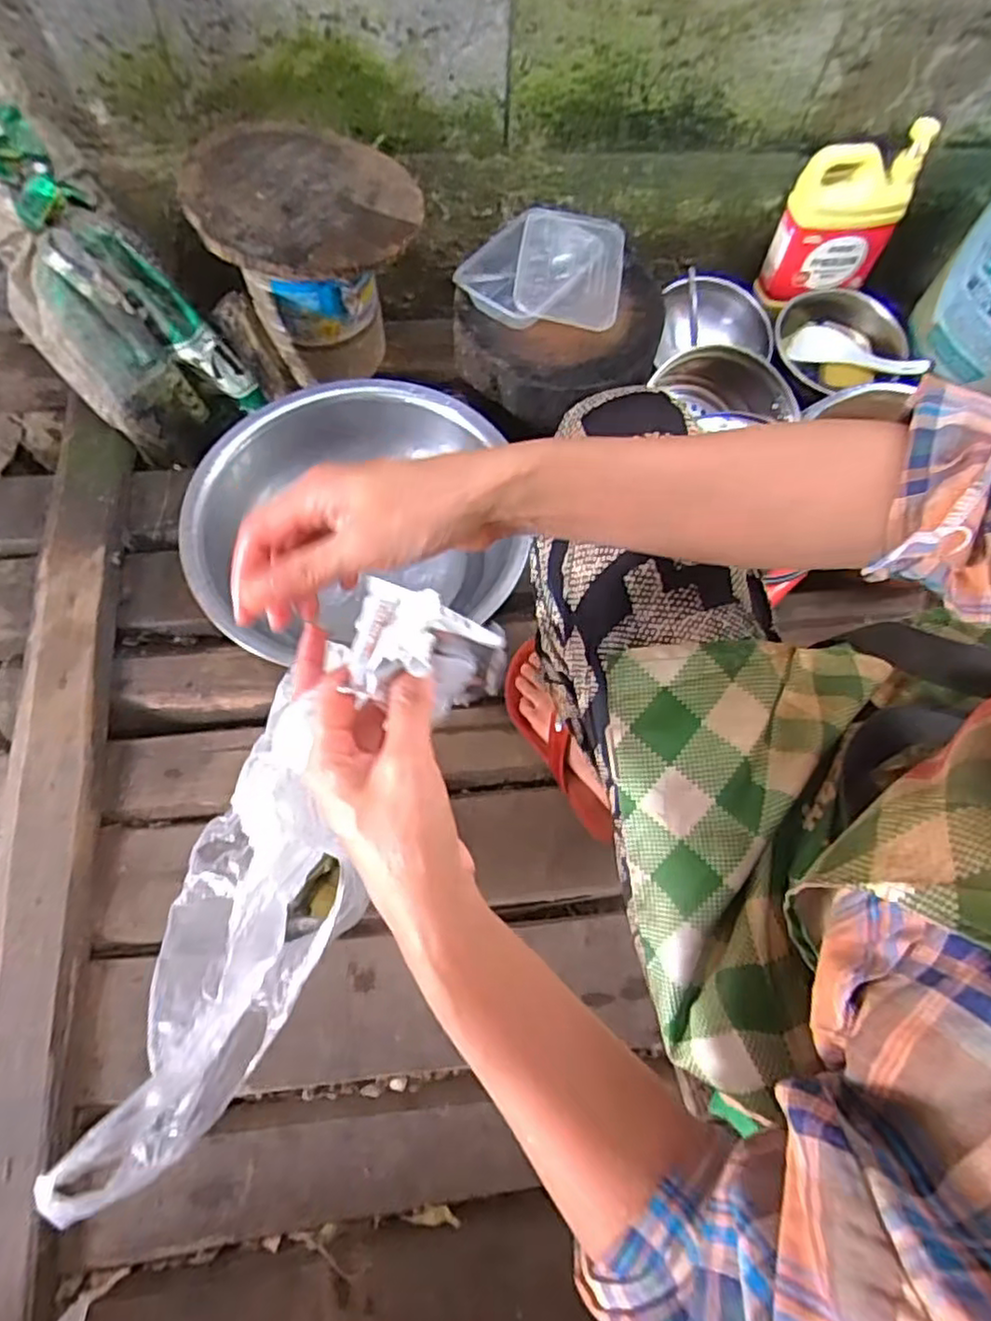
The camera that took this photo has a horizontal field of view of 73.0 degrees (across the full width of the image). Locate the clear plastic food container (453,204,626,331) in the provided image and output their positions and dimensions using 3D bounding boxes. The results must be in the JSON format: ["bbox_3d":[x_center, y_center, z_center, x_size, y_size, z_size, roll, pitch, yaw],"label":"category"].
[{"bbox_3d":[0.055,-0.463,0.811,0.189,0.053,0.172,11,67,2],"label":"clear plastic food container"}]

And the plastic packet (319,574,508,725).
[{"bbox_3d":[-0.033,-0.004,0.304,0.073,0.053,0.042,5,67,0],"label":"plastic packet"}]

